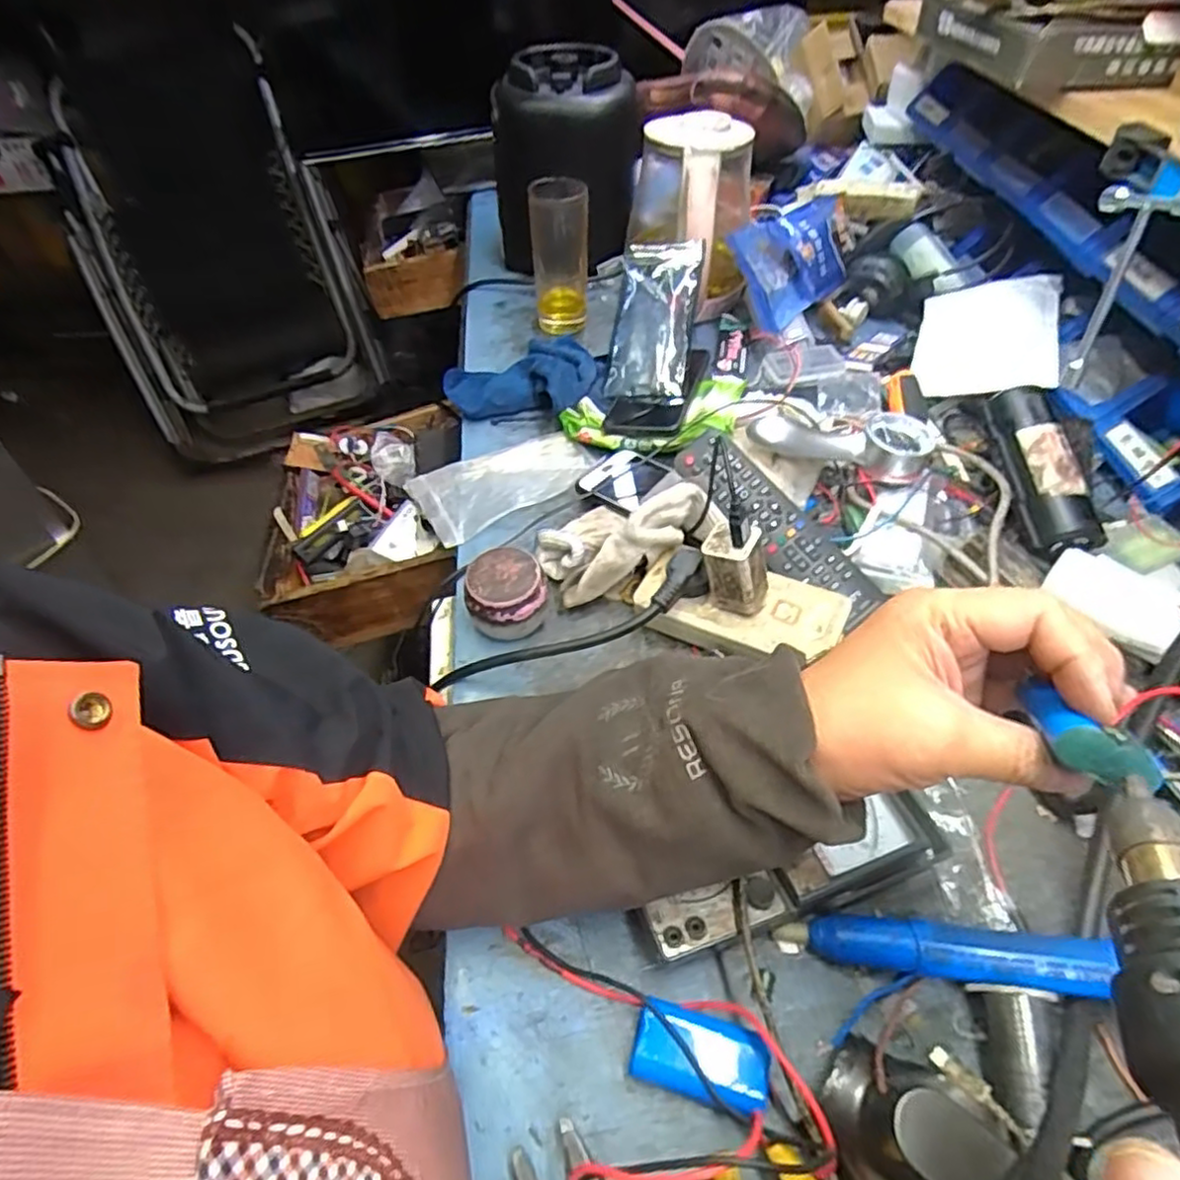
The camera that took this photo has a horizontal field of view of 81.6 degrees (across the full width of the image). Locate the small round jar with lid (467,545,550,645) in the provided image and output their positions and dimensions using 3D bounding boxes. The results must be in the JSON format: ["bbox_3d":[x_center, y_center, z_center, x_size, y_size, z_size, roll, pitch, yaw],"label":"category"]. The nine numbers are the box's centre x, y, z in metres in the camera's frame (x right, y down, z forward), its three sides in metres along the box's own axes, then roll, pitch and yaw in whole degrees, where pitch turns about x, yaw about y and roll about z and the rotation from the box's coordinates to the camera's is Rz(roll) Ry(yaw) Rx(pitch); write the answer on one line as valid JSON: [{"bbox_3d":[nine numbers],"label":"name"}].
[{"bbox_3d":[-0.062,0.003,0.518,0.059,0.045,0.054,0,50,0],"label":"small round jar with lid"}]

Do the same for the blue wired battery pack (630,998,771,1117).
[{"bbox_3d":[0.056,0.238,0.348,0.066,0.020,0.037,13,51,11],"label":"blue wired battery pack"}]

